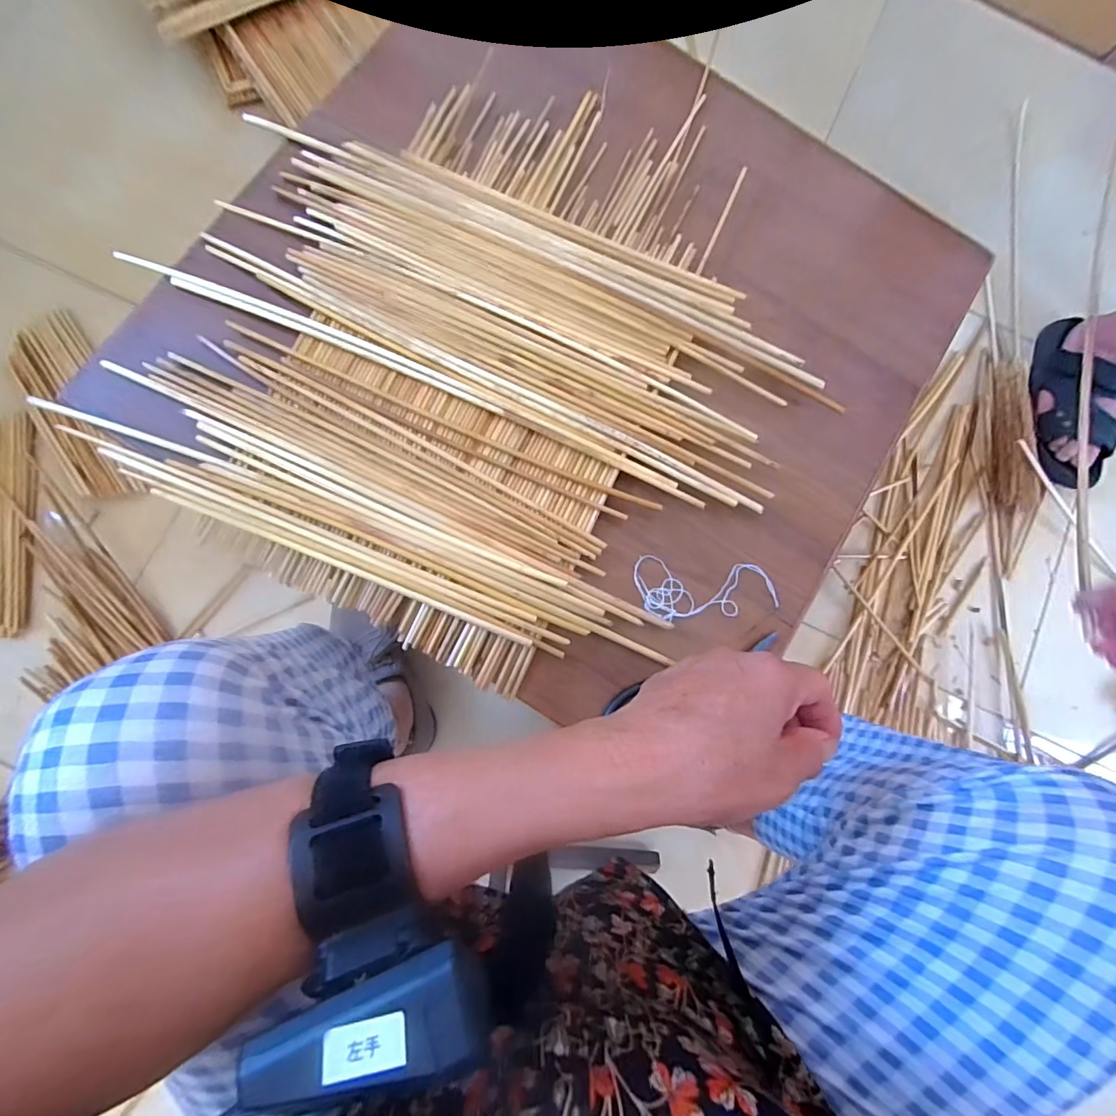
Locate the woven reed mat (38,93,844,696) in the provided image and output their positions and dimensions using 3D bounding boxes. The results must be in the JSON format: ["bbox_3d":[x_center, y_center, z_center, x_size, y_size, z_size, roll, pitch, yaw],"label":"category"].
[{"bbox_3d":[-0.066,-0.207,0.452,0.549,0.019,0.547,31,81,-2],"label":"woven reed mat"}]

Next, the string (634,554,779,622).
[{"bbox_3d":[0.138,0.031,0.452,0.134,0.007,0.058,6,82,-6],"label":"string"}]

